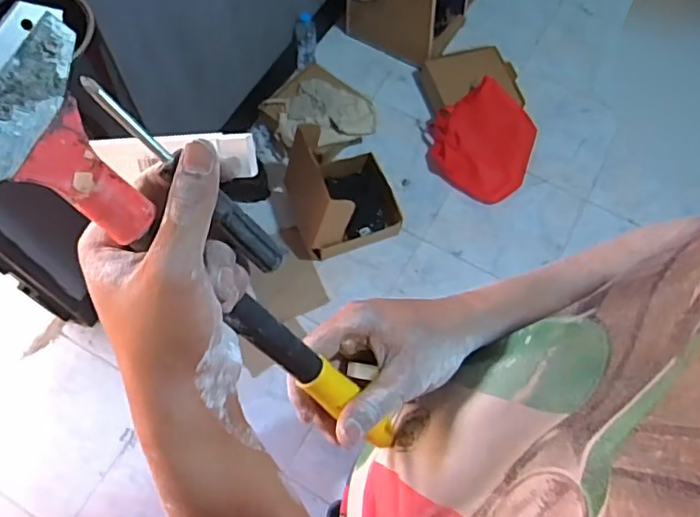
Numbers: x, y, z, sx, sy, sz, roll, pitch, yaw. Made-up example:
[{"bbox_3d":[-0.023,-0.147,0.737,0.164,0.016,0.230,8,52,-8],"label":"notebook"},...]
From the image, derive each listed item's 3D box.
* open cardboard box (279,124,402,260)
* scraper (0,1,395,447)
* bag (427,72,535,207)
[{"bbox_3d":[-0.037,-0.199,1.681,0.360,0.264,0.297,-16,67,-9],"label":"open cardboard box"},{"bbox_3d":[-0.065,0.023,0.334,0.022,0.341,0.094,2,55,48],"label":"scraper"},{"bbox_3d":[0.417,-0.379,1.832,0.327,0.153,0.342,19,66,7],"label":"bag"}]

